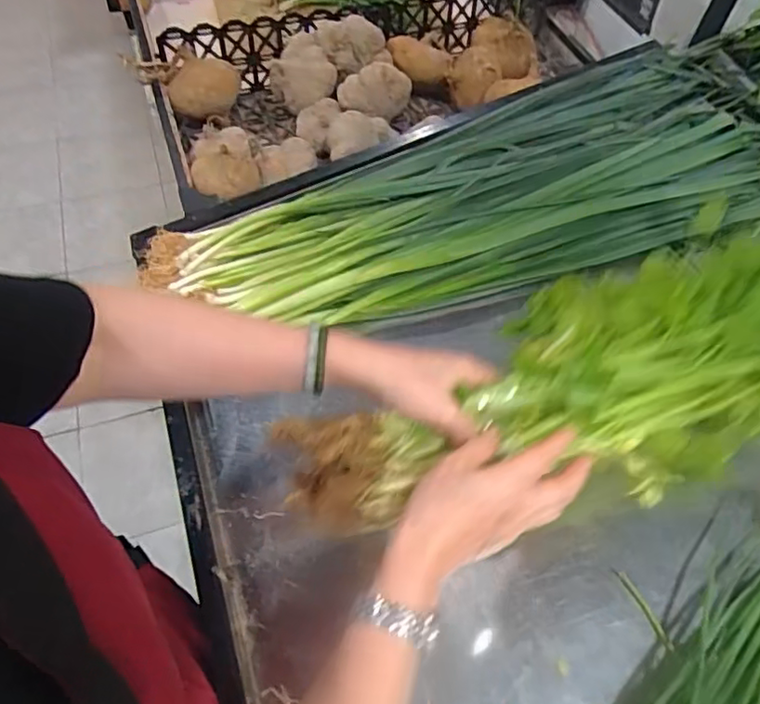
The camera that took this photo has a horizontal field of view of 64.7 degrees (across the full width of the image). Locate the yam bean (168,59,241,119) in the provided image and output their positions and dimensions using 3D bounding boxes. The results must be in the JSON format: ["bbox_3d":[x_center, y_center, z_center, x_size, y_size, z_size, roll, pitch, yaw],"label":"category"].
[{"bbox_3d":[-0.247,-0.369,0.842,0.096,0.060,0.057,-10,58,-11],"label":"yam bean"}]

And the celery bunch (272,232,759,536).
[{"bbox_3d":[0.157,0.018,0.483,0.465,0.134,0.182,-19,59,0],"label":"celery bunch"}]

